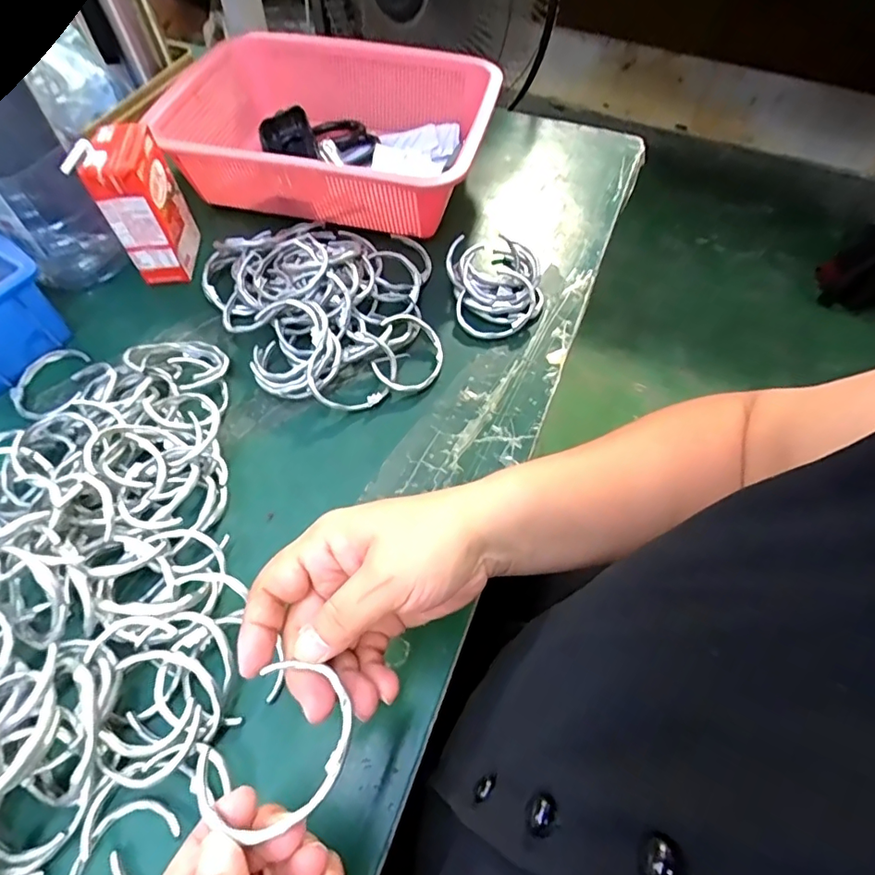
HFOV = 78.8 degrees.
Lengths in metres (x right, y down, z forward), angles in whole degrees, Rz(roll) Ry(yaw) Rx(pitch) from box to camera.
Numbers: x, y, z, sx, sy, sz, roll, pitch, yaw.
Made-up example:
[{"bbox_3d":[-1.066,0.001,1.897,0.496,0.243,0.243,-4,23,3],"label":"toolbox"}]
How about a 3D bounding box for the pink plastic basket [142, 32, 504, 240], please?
[{"bbox_3d":[-0.101,-0.305,0.528,0.306,0.075,0.209,13,58,7],"label":"pink plastic basket"}]

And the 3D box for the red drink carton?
[{"bbox_3d":[-0.248,-0.195,0.450,0.044,0.112,0.075,1,57,-1],"label":"red drink carton"}]

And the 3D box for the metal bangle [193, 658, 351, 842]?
[{"bbox_3d":[-0.065,0.127,0.217,0.051,0.009,0.064,34,63,17],"label":"metal bangle"}]

